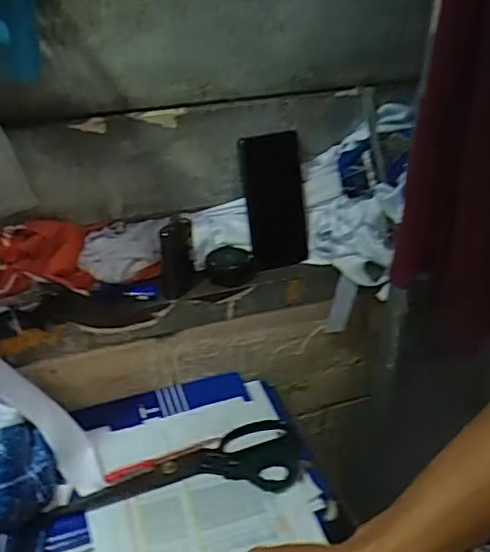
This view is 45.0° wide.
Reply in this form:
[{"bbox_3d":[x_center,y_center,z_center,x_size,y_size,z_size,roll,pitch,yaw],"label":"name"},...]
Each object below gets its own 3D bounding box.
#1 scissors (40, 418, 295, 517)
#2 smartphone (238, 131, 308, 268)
[{"bbox_3d":[-0.073,0.220,0.681,0.275,0.020,0.100,-5,30,-6],"label":"scissors"},{"bbox_3d":[0.039,-0.096,0.749,0.083,0.162,0.017,-13,13,-24],"label":"smartphone"}]

